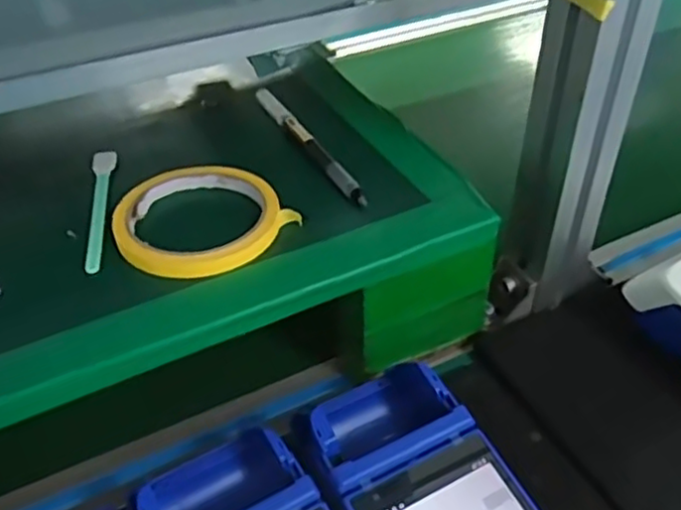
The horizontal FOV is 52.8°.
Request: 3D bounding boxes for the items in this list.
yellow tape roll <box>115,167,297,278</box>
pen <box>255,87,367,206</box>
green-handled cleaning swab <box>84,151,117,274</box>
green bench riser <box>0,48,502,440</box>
[{"bbox_3d":[-0.083,-0.022,0.391,0.089,0.011,0.089,0,41,0],"label":"yellow tape roll"},{"bbox_3d":[-0.021,-0.074,0.453,0.013,0.008,0.144,-21,45,-21],"label":"pen"},{"bbox_3d":[-0.142,-0.028,0.407,0.014,0.010,0.114,-8,42,-8],"label":"green-handled cleaning swab"},{"bbox_3d":[-0.219,0.022,0.397,0.586,0.082,0.261,-21,45,-21],"label":"green bench riser"}]

